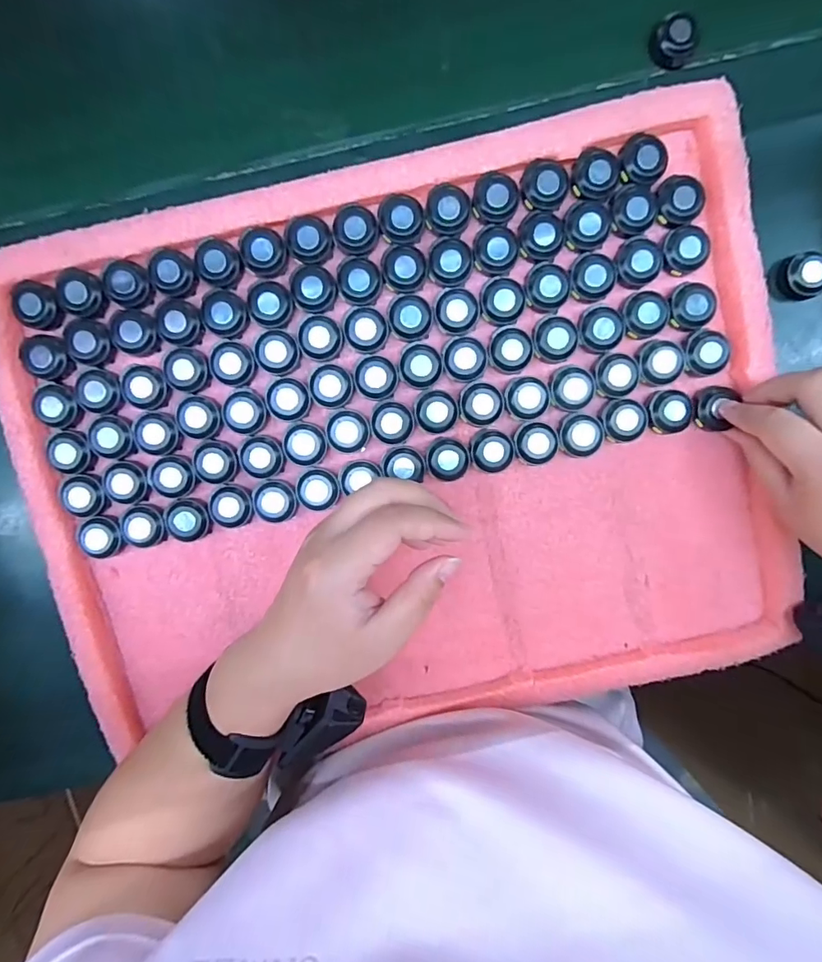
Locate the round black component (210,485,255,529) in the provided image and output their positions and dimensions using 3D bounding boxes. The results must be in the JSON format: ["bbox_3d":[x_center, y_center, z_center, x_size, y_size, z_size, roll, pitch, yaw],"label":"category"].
[{"bbox_3d":[-0.122,0.018,0.329,0.028,0.013,0.027,0,93,0],"label":"round black component"}]

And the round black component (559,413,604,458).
[{"bbox_3d":[0.115,-0.031,0.325,0.028,0.013,0.029,0,93,0],"label":"round black component"}]

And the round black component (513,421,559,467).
[{"bbox_3d":[0.084,-0.026,0.325,0.029,0.014,0.028,0,93,0],"label":"round black component"}]

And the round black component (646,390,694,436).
[{"bbox_3d":[0.174,-0.046,0.322,0.029,0.014,0.028,0,93,0],"label":"round black component"}]

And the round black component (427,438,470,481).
[{"bbox_3d":[0.025,-0.015,0.328,0.029,0.009,0.028,0,93,0],"label":"round black component"}]

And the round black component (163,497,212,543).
[{"bbox_3d":[-0.153,0.026,0.327,0.029,0.015,0.026,23,93,-1],"label":"round black component"}]

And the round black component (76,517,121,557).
[{"bbox_3d":[-0.213,0.039,0.329,0.028,0.014,0.028,0,93,0],"label":"round black component"}]

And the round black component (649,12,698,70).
[{"bbox_3d":[0.178,-0.297,0.324,0.022,0.019,0.029,-38,92,2],"label":"round black component"}]

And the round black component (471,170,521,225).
[{"bbox_3d":[0.055,-0.183,0.306,0.029,0.011,0.031,0,93,0],"label":"round black component"}]

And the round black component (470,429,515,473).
[{"bbox_3d":[0.055,-0.021,0.325,0.028,0.013,0.028,0,93,0],"label":"round black component"}]

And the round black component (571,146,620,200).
[{"bbox_3d":[0.119,-0.197,0.305,0.029,0.009,0.029,0,93,0],"label":"round black component"}]

